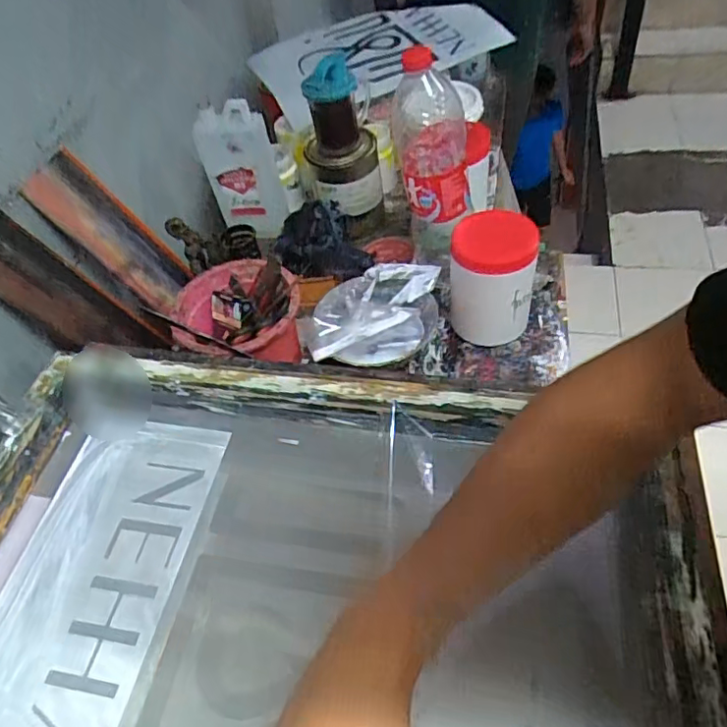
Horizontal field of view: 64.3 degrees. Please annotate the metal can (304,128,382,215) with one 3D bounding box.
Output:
[{"bbox_3d":[-0.028,-0.299,0.888,0.107,0.107,0.102,-3,51,3],"label":"metal can"}]

